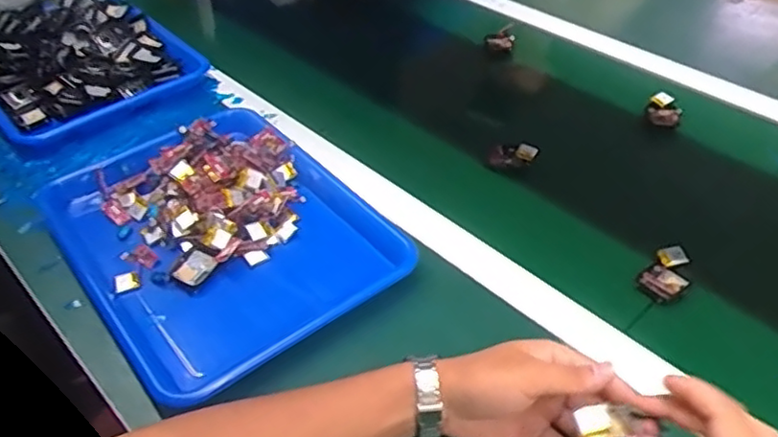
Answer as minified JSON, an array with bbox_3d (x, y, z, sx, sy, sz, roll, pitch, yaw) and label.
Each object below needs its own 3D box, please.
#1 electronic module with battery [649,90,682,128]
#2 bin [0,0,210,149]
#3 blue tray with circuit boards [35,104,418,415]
[{"bbox_3d":[0.328,-0.130,0.793,0.036,0.015,0.054,12,44,15],"label":"electronic module with battery"},{"bbox_3d":[-0.404,-0.208,0.851,0.251,0.045,0.294,-33,51,-29],"label":"bin"},{"bbox_3d":[-0.161,0.000,0.638,0.262,0.068,0.334,-29,49,-26],"label":"blue tray with circuit boards"}]

